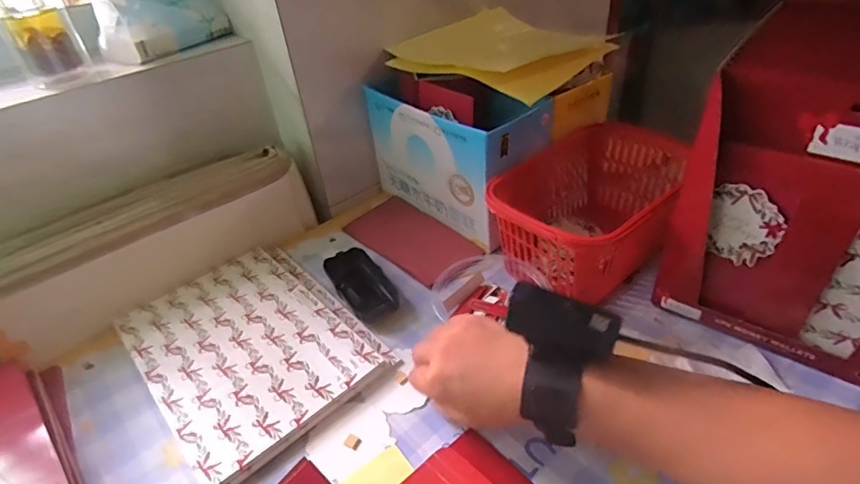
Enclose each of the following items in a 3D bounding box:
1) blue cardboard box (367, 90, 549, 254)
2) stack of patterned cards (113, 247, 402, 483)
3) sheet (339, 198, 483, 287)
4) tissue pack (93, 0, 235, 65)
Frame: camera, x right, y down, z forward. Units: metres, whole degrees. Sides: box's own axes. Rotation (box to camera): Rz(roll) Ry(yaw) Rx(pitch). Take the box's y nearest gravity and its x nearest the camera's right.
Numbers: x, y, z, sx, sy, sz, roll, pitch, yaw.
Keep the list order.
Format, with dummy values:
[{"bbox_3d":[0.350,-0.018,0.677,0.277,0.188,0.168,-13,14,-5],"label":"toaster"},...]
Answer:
[{"bbox_3d":[0.032,-0.116,0.638,0.112,0.158,0.223,-30,45,-29],"label":"blue cardboard box"},{"bbox_3d":[-0.184,0.100,0.501,0.191,0.015,0.257,-30,45,-30],"label":"stack of patterned cards"},{"bbox_3d":[-0.025,-0.005,0.631,0.093,0.009,0.177,-34,46,-27],"label":"sheet"},{"bbox_3d":[-0.326,-0.276,0.590,0.078,0.074,0.139,20,45,30],"label":"tissue pack"}]

